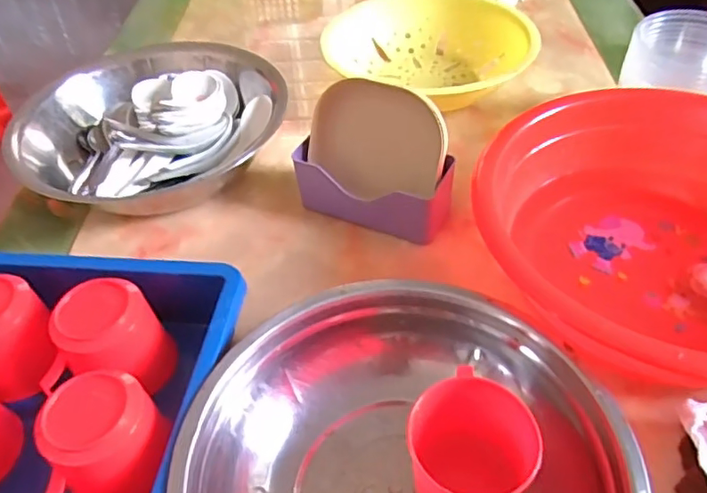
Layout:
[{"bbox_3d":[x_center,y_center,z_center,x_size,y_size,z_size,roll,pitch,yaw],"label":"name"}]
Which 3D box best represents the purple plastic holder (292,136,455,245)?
[{"bbox_3d":[0.015,-0.056,0.561,0.148,0.060,0.054,18,50,20],"label":"purple plastic holder"}]

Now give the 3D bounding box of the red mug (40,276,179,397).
[{"bbox_3d":[-0.179,0.075,0.430,0.069,0.088,0.076,5,47,8],"label":"red mug"}]

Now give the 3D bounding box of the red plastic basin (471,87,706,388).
[{"bbox_3d":[0.259,-0.008,0.463,0.295,0.087,0.286,-2,46,2],"label":"red plastic basin"}]

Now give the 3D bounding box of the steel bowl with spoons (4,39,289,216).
[{"bbox_3d":[-0.216,-0.129,0.626,0.218,0.092,0.241,31,56,29],"label":"steel bowl with spoons"}]

